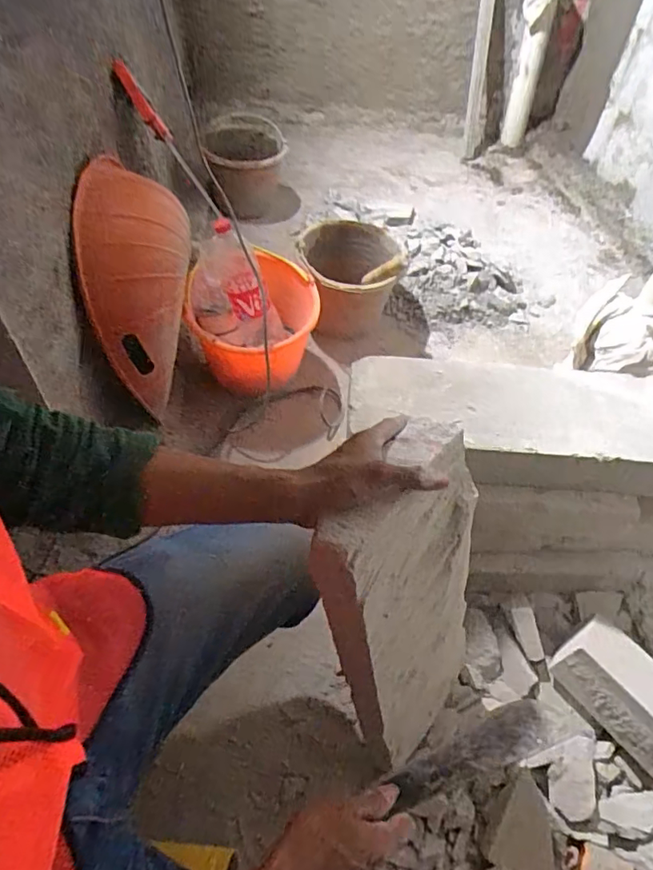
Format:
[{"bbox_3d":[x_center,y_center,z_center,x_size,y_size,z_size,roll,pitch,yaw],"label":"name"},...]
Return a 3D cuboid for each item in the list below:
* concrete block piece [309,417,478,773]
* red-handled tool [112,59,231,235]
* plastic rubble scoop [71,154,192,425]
[{"bbox_3d":[0.092,0.212,0.610,0.059,0.435,0.191,22,44,38],"label":"concrete block piece"},{"bbox_3d":[-0.351,-0.652,1.225,0.039,0.402,0.067,-29,54,7],"label":"red-handled tool"},{"bbox_3d":[-0.316,-0.248,0.898,0.170,0.429,0.149,-4,9,-8],"label":"plastic rubble scoop"}]

